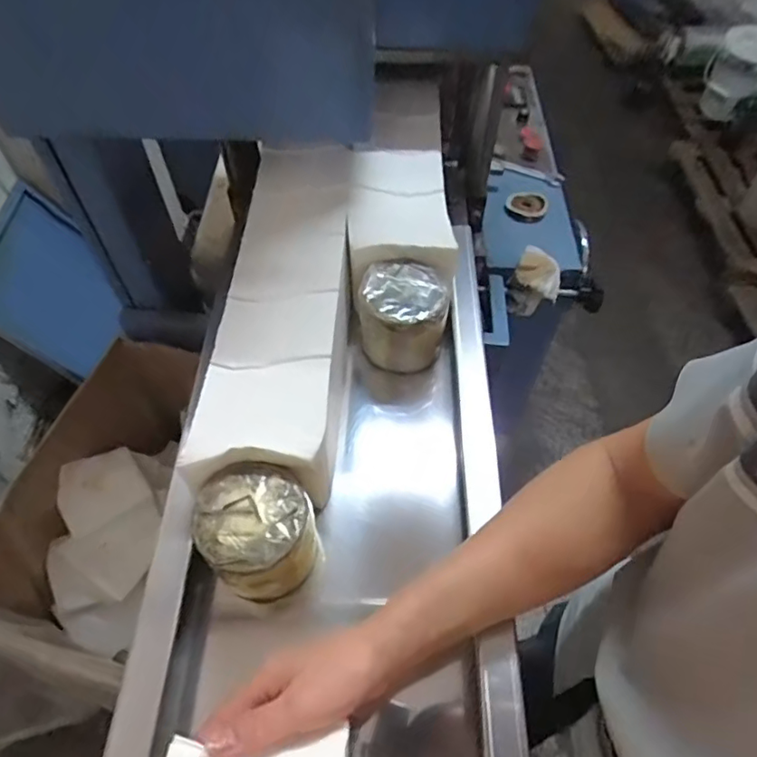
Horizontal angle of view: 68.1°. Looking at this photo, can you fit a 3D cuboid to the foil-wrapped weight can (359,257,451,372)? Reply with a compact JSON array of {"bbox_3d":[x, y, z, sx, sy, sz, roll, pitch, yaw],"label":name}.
[{"bbox_3d":[0.027,-0.072,0.625,0.091,0.094,0.085,0,57,0],"label":"foil-wrapped weight can"}]

